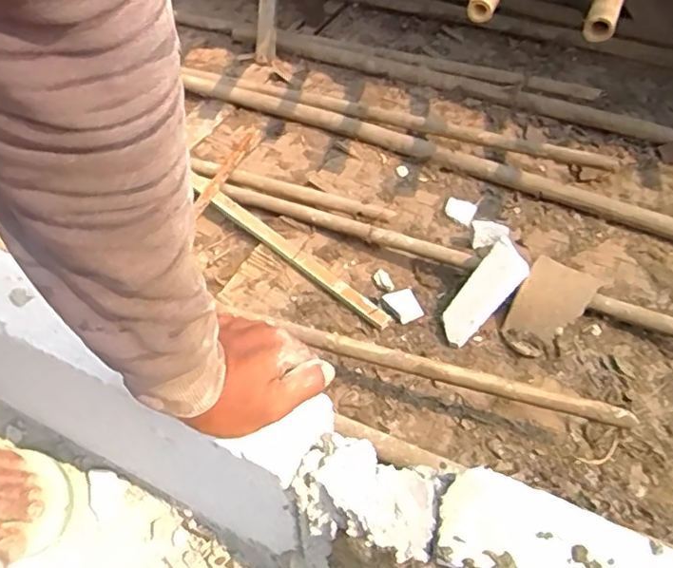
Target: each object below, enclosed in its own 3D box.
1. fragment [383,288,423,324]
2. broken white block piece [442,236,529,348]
[{"bbox_3d":[0.158,0.049,1.456,0.069,0.022,0.094,-21,51,-15],"label":"fragment"},{"bbox_3d":[0.331,0.022,1.384,0.097,0.050,0.261,40,100,30],"label":"broken white block piece"}]

